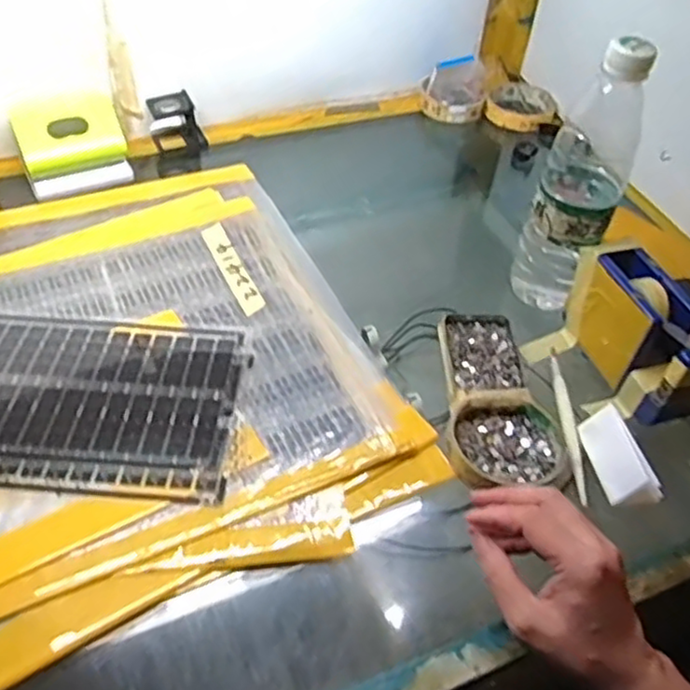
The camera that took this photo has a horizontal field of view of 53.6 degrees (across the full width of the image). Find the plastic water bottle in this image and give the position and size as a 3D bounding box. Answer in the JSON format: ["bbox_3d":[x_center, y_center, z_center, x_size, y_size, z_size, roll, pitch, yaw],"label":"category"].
[{"bbox_3d":[0.189,-0.128,0.551,0.061,0.230,0.061,21,49,15],"label":"plastic water bottle"}]

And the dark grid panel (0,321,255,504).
[{"bbox_3d":[-0.267,0.033,0.514,0.370,0.004,0.154,6,45,2],"label":"dark grid panel"}]

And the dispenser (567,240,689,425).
[{"bbox_3d":[0.232,-0.010,0.533,0.055,0.075,0.131,-6,48,-10],"label":"dispenser"}]

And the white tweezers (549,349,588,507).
[{"bbox_3d":[0.169,0.054,0.519,0.011,0.015,0.147,4,45,1],"label":"white tweezers"}]

